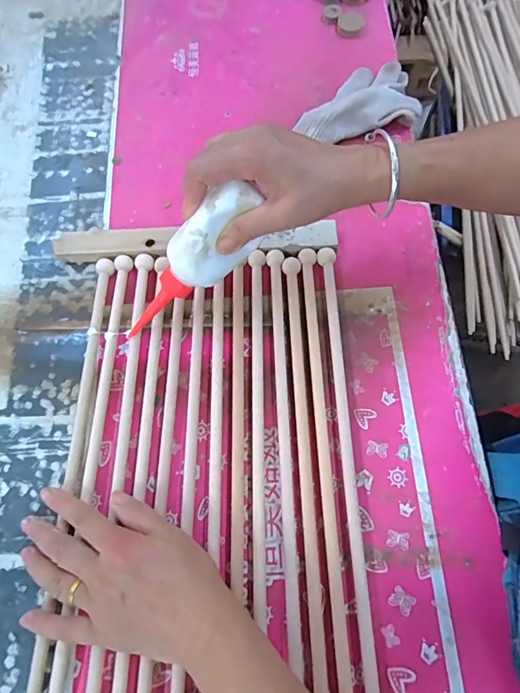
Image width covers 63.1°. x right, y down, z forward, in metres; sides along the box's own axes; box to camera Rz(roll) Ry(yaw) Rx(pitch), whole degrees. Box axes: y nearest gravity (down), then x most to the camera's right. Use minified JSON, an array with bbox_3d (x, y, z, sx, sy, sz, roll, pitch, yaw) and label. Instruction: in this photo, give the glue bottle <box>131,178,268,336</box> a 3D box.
[{"bbox_3d":[-0.055,-0.073,0.375,0.165,0.051,0.041,-46,71,30],"label":"glue bottle"}]

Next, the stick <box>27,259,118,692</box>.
[{"bbox_3d":[-0.171,0.237,0.327,0.018,0.021,0.702,1,70,2],"label":"stick"}]

